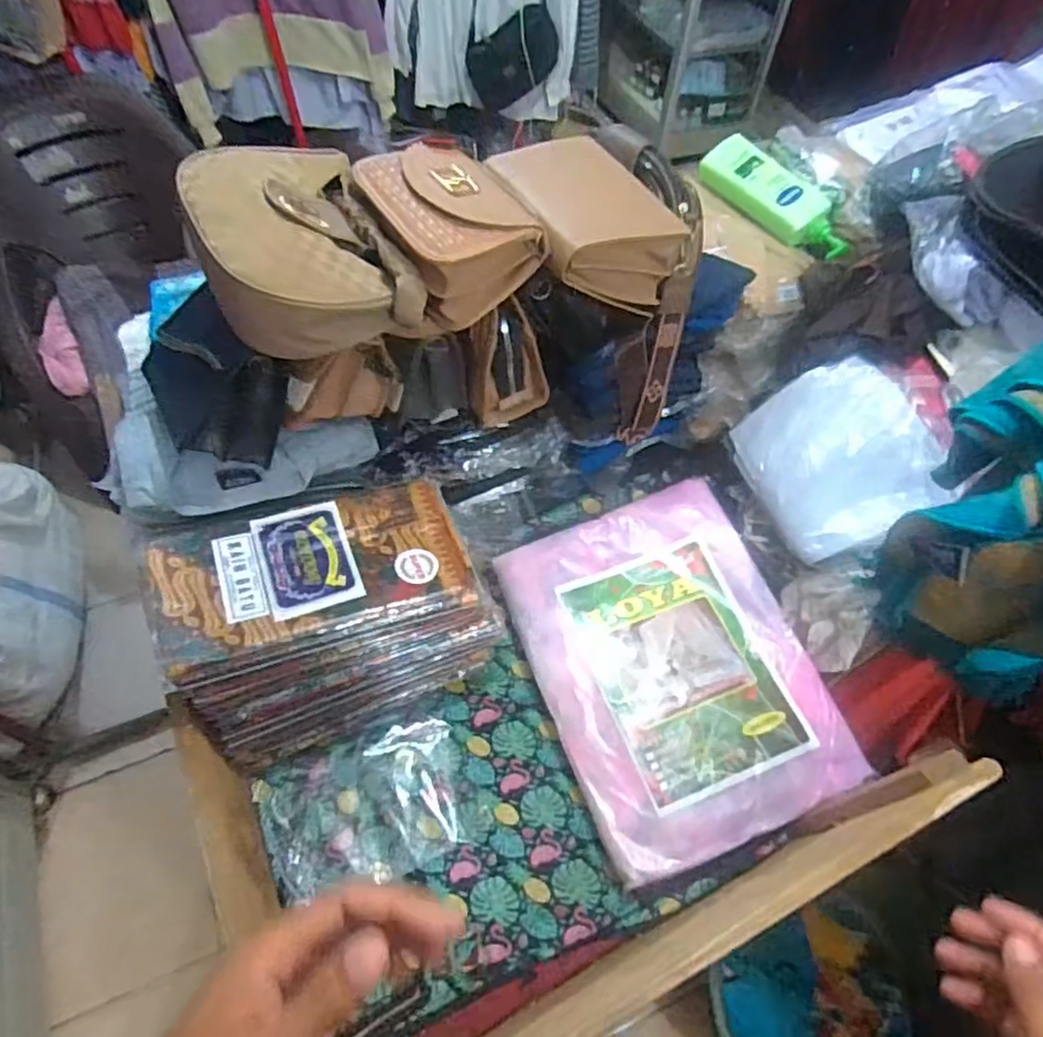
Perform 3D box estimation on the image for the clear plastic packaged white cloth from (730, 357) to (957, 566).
[{"bbox_3d":[0.385,-0.075,0.814,0.198,0.026,0.224,-35,59,17],"label":"clear plastic packaged white cloth"}]

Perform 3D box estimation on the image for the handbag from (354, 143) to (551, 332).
[{"bbox_3d":[-0.074,-0.288,0.661,0.135,0.082,0.179,-29,65,-19],"label":"handbag"}]

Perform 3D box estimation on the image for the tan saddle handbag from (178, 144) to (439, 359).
[{"bbox_3d":[-0.211,-0.262,0.636,0.175,0.097,0.249,-27,64,-18],"label":"tan saddle handbag"}]

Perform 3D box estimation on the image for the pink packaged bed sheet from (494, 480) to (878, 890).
[{"bbox_3d":[0.187,0.171,0.830,0.317,0.042,0.425,-17,61,-13],"label":"pink packaged bed sheet"}]

